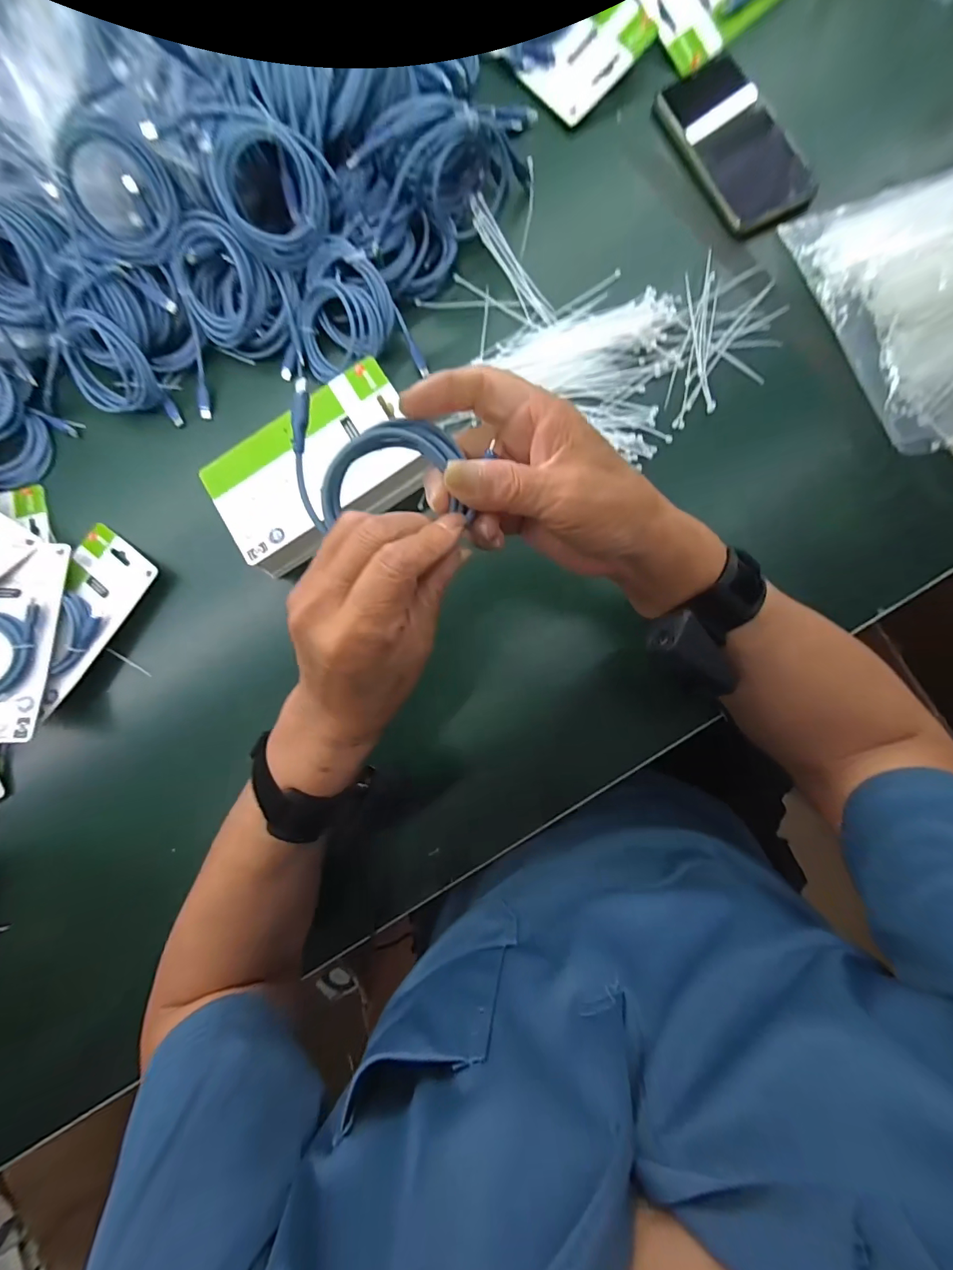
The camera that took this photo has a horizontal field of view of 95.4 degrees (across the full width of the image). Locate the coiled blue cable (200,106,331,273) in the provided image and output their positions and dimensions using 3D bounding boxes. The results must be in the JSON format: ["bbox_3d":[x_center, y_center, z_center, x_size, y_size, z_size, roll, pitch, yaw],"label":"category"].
[{"bbox_3d":[-0.169,-0.360,0.351,0.084,0.087,0.031,-39,54,21],"label":"coiled blue cable"}]

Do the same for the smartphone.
[{"bbox_3d":[0.231,-0.437,0.386,0.084,0.014,0.171,-26,81,0],"label":"smartphone"}]

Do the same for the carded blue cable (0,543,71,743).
[{"bbox_3d":[-0.428,0.003,0.382,0.099,0.021,0.180,6,79,-8],"label":"carded blue cable"}]

